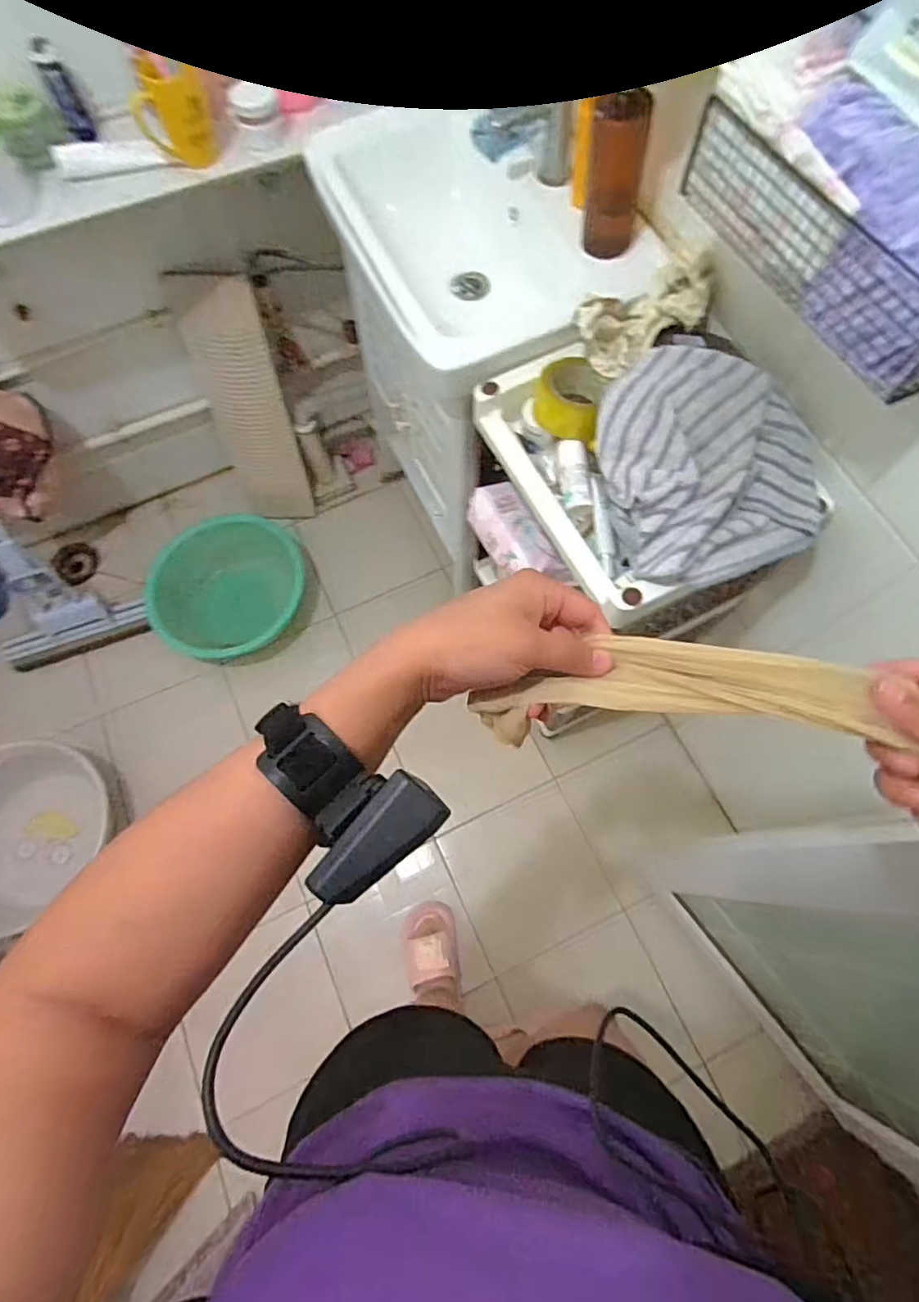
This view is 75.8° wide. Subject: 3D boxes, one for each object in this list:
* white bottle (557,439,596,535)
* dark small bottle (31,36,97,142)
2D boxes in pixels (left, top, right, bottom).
[{"bbox_3d":[0.144,-0.203,0.724,0.035,0.030,0.117,-10,88,-3],"label":"white bottle"},{"bbox_3d":[-0.503,-0.709,0.749,0.031,0.096,0.027,-21,71,-6],"label":"dark small bottle"}]

